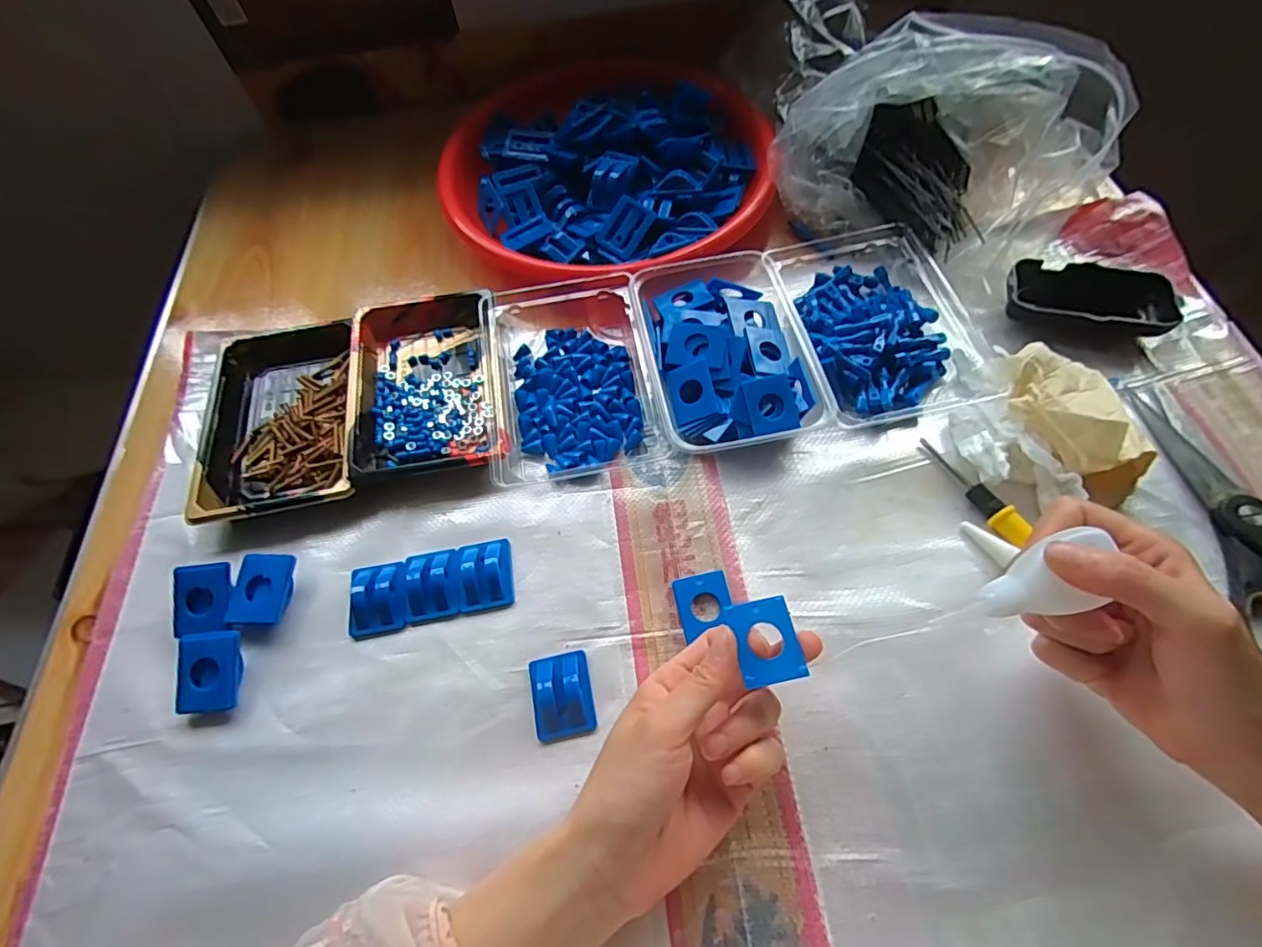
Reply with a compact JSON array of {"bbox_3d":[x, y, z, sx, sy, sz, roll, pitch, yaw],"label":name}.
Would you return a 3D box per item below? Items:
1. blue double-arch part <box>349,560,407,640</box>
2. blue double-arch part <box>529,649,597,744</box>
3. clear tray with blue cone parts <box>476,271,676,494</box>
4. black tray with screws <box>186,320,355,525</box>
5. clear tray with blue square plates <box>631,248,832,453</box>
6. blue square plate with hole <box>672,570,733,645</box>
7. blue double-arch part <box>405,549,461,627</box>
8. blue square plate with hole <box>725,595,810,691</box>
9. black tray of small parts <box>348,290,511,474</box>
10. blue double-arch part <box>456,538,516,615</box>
[{"bbox_3d":[-0.159,0.077,0.362,0.038,0.013,0.046,-12,62,-2],"label":"blue double-arch part"},{"bbox_3d":[-0.040,0.125,0.329,0.035,0.016,0.046,-12,62,-2],"label":"blue double-arch part"},{"bbox_3d":[-0.049,-0.084,0.429,0.120,0.030,0.179,-13,62,-3],"label":"clear tray with blue cone parts"},{"bbox_3d":[-0.257,-0.047,0.427,0.106,0.020,0.172,-14,62,-3],"label":"black tray with screws"},{"bbox_3d":[0.065,-0.089,0.420,0.106,0.036,0.162,-11,62,-2],"label":"clear tray with blue square plates"},{"bbox_3d":[0.045,0.081,0.352,0.033,0.005,0.038,-12,62,-2],"label":"blue square plate with hole"},{"bbox_3d":[-0.126,0.070,0.367,0.035,0.013,0.045,-10,62,-1],"label":"blue double-arch part"},{"bbox_3d":[0.067,0.083,0.286,0.030,0.004,0.041,-12,62,-2],"label":"blue square plate with hole"},{"bbox_3d":[-0.151,-0.071,0.429,0.108,0.025,0.161,-10,62,-1],"label":"black tray of small parts"},{"bbox_3d":[-0.093,0.063,0.368,0.034,0.014,0.045,-11,62,-2],"label":"blue double-arch part"}]

